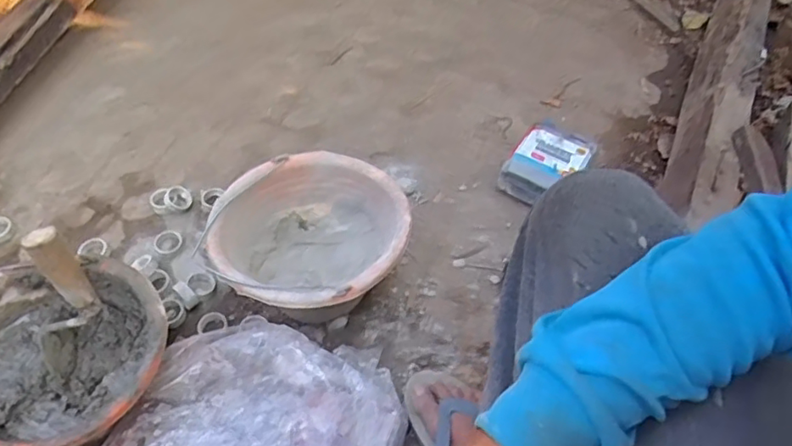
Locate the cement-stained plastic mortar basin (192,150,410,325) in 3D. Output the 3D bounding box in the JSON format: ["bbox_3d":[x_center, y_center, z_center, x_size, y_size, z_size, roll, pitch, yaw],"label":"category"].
[{"bbox_3d":[-0.122,0.045,0.851,0.250,0.171,0.240,2,55,-3],"label":"cement-stained plastic mortar basin"}]

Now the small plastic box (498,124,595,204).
[{"bbox_3d":[0.269,-0.100,1.041,0.121,0.078,0.154,29,58,17],"label":"small plastic box"}]

